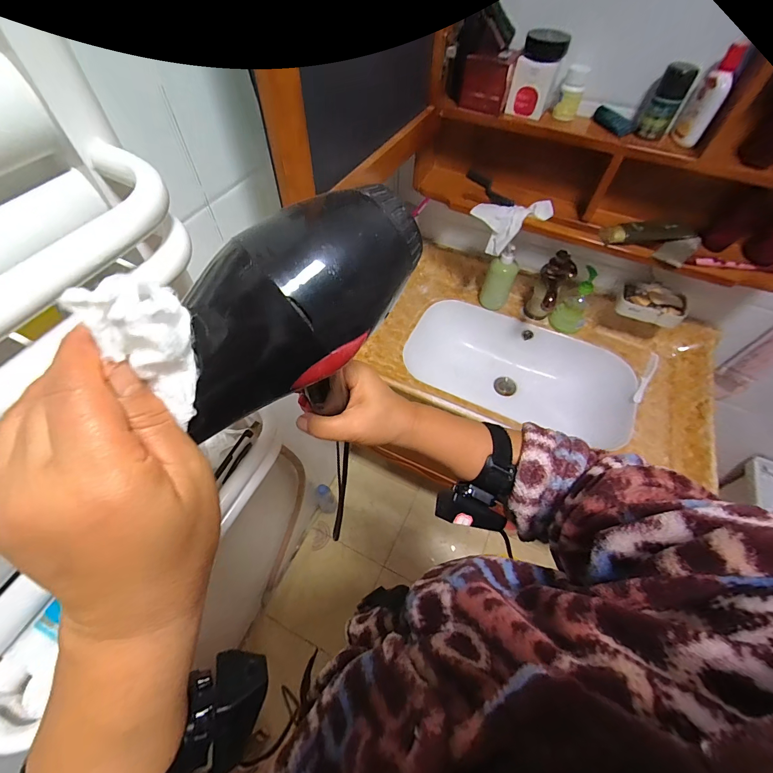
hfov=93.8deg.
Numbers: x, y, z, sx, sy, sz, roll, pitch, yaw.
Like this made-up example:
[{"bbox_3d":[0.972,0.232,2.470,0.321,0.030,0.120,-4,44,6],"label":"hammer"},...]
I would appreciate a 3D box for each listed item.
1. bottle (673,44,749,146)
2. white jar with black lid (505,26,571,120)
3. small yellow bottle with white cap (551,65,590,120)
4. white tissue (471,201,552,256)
[{"bbox_3d":[0.534,-0.480,0.599,0.048,0.130,0.048,32,61,18],"label":"bottle"},{"bbox_3d":[0.275,-0.570,0.661,0.078,0.112,0.059,18,58,11],"label":"white jar with black lid"},{"bbox_3d":[0.341,-0.541,0.668,0.039,0.075,0.043,18,58,11],"label":"small yellow bottle with white cap"},{"bbox_3d":[0.274,-0.361,0.805,0.156,0.079,0.094,-20,59,-14],"label":"white tissue"}]

